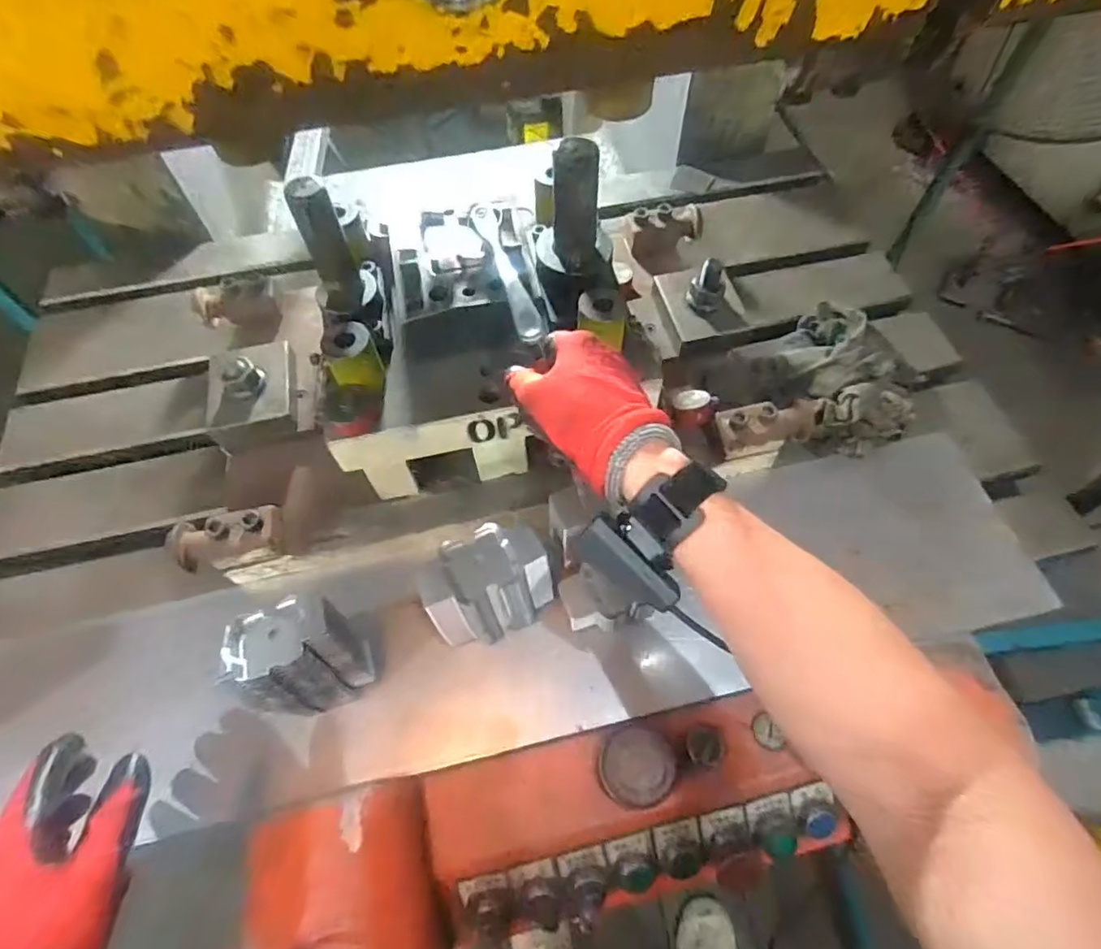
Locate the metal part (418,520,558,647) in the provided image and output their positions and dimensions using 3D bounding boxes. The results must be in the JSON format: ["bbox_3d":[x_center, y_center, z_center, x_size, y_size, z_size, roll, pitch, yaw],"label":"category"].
[{"bbox_3d":[-0.055,0.099,0.509,0.106,0.106,0.067,-25,62,-13],"label":"metal part"}]

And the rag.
[{"bbox_3d":[0.321,-0.117,0.646,0.168,0.063,0.182,-29,63,-15],"label":"rag"}]

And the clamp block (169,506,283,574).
[{"bbox_3d":[-0.296,0.058,0.530,0.103,0.034,0.047,-11,60,-5],"label":"clamp block"}]

